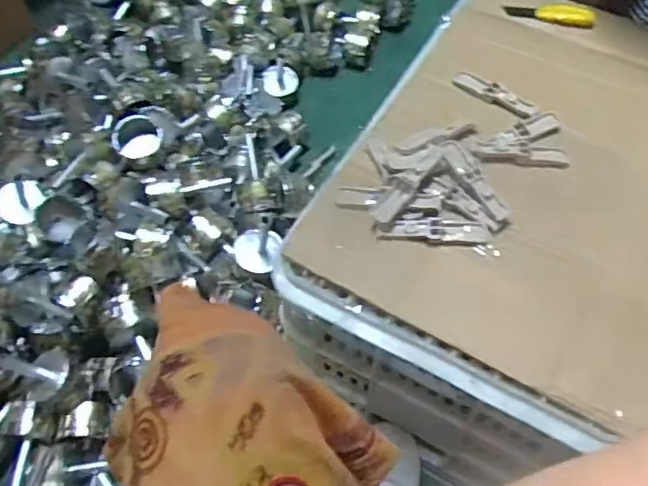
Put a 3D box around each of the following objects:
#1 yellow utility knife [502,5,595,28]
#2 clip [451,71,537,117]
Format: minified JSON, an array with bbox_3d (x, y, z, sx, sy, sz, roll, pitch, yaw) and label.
[{"bbox_3d":[0.269,-0.271,0.723,0.103,0.012,0.030,9,58,6],"label":"yellow utility knife"},{"bbox_3d":[0.180,-0.160,0.654,0.096,0.012,0.026,39,65,23],"label":"clip"}]

